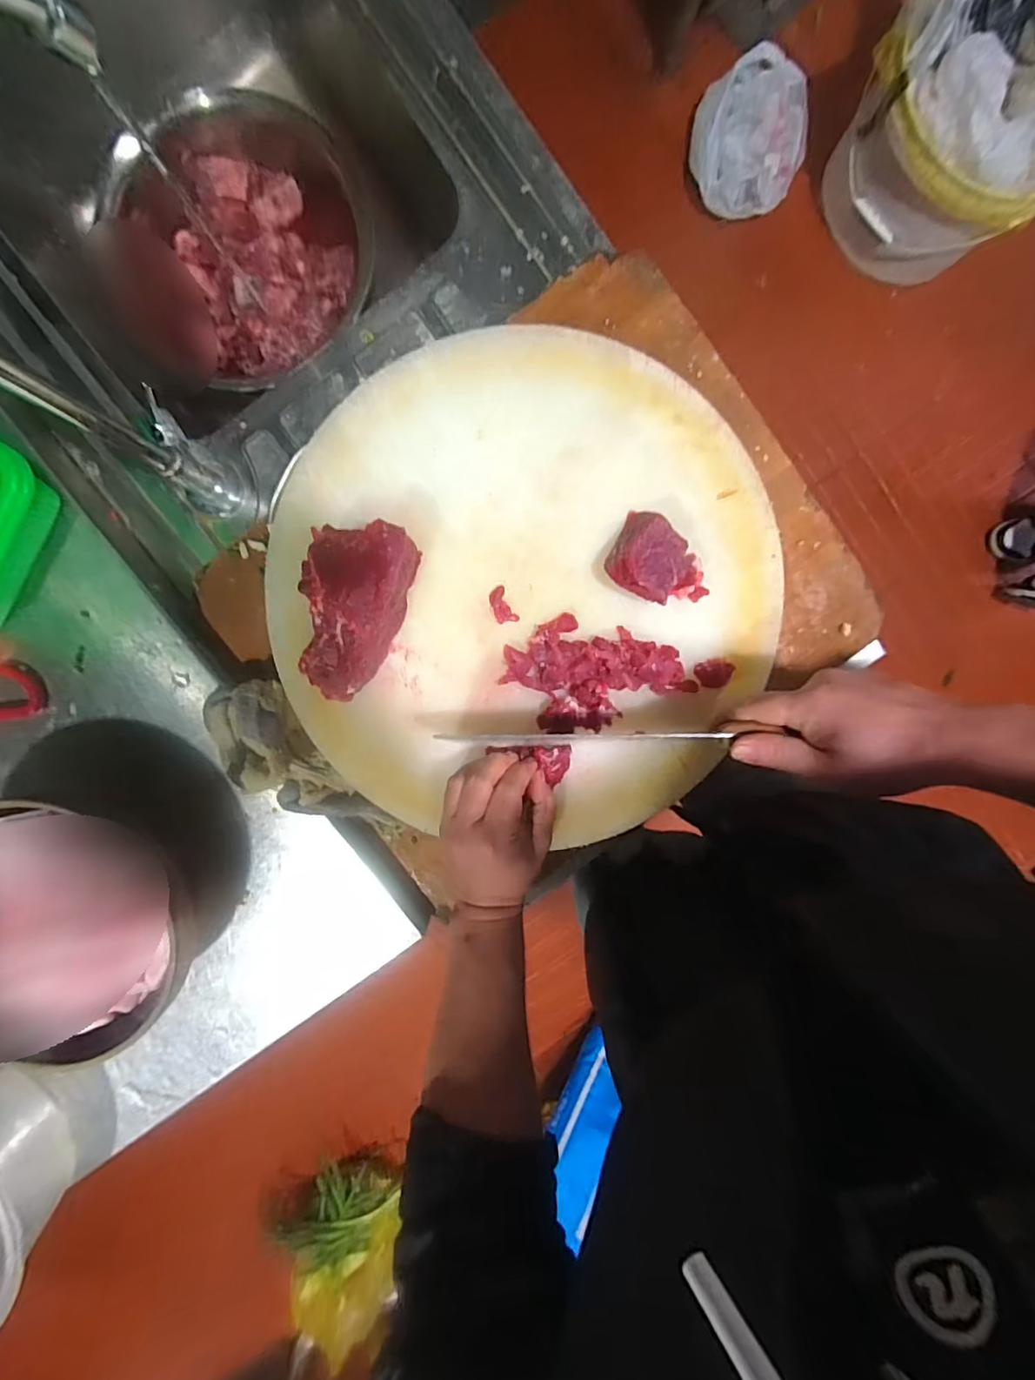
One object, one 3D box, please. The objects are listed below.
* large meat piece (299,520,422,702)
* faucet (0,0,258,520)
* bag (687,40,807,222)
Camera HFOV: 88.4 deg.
[{"bbox_3d":[-0.129,-0.060,0.406,0.072,0.046,0.136,16,96,-2],"label":"large meat piece"},{"bbox_3d":[-0.260,-0.239,0.349,0.068,0.319,0.182,19,96,-2],"label":"faucet"},{"bbox_3d":[0.477,-1.133,1.096,0.238,0.120,0.263,25,96,-3],"label":"bag"}]

